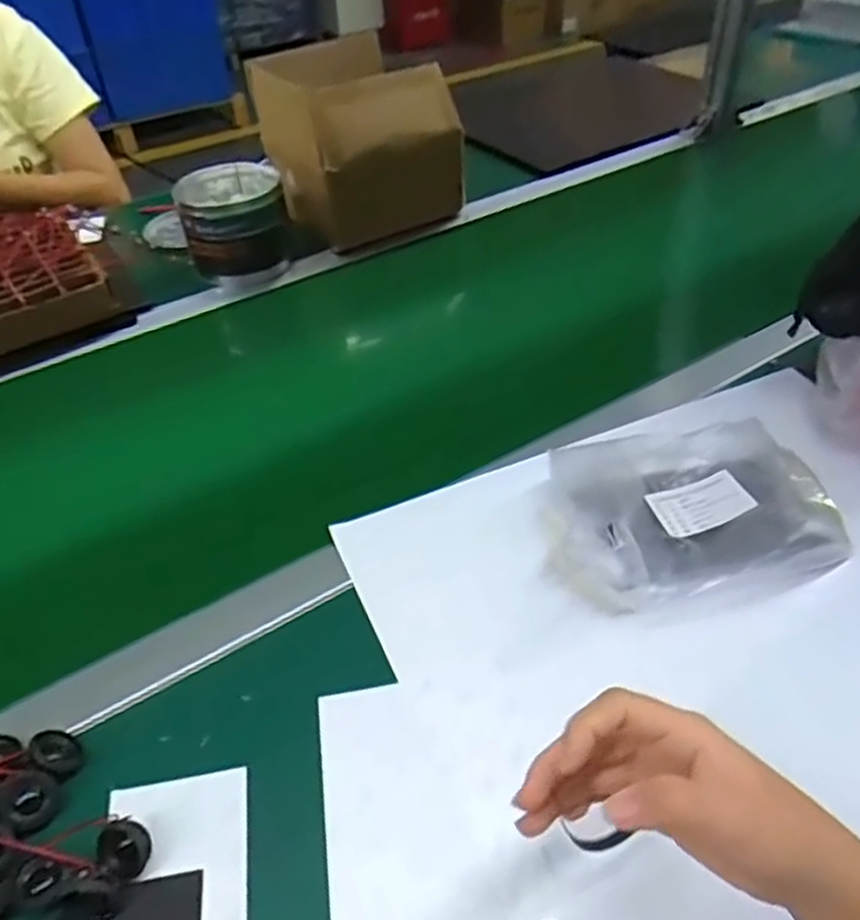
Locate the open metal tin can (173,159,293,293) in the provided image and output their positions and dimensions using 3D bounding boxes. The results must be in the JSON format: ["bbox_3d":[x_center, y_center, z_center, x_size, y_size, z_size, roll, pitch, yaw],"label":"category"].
[{"bbox_3d":[-0.242,-0.292,0.927,0.125,0.101,0.117,-18,45,-16],"label":"open metal tin can"}]

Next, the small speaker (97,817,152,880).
[{"bbox_3d":[-0.171,0.219,0.422,0.029,0.020,0.025,22,48,25],"label":"small speaker"}]

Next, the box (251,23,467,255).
[{"bbox_3d":[-0.090,-0.406,0.954,0.204,0.186,0.204,-24,47,-22],"label":"box"}]

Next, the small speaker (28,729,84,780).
[{"bbox_3d":[-0.231,0.182,0.464,0.033,0.009,0.030,41,15,14],"label":"small speaker"}]

